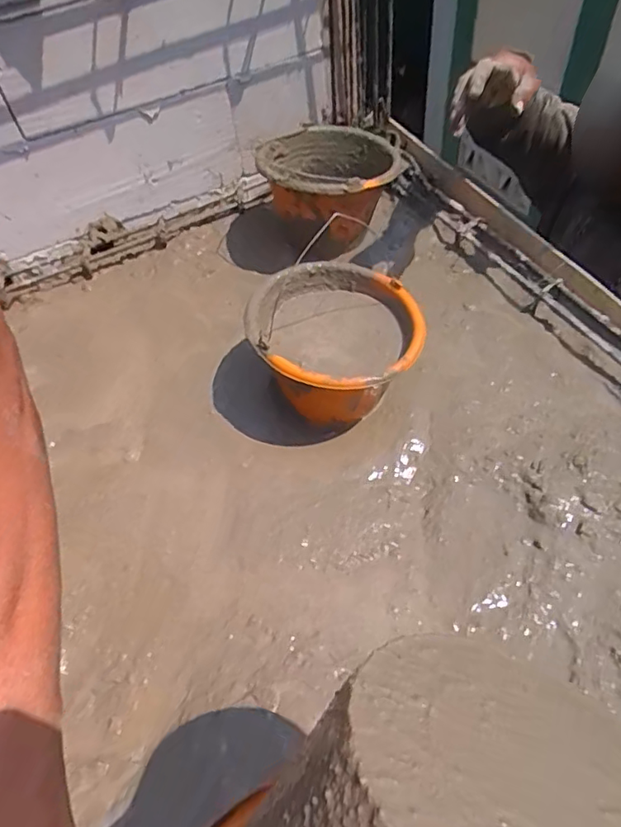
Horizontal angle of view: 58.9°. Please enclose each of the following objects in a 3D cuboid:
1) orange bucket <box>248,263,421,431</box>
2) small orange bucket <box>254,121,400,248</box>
[{"bbox_3d":[0.037,-0.096,0.827,0.230,0.161,0.244,-3,52,4],"label":"orange bucket"},{"bbox_3d":[0.038,-0.417,1.034,0.237,0.157,0.231,-3,52,4],"label":"small orange bucket"}]

